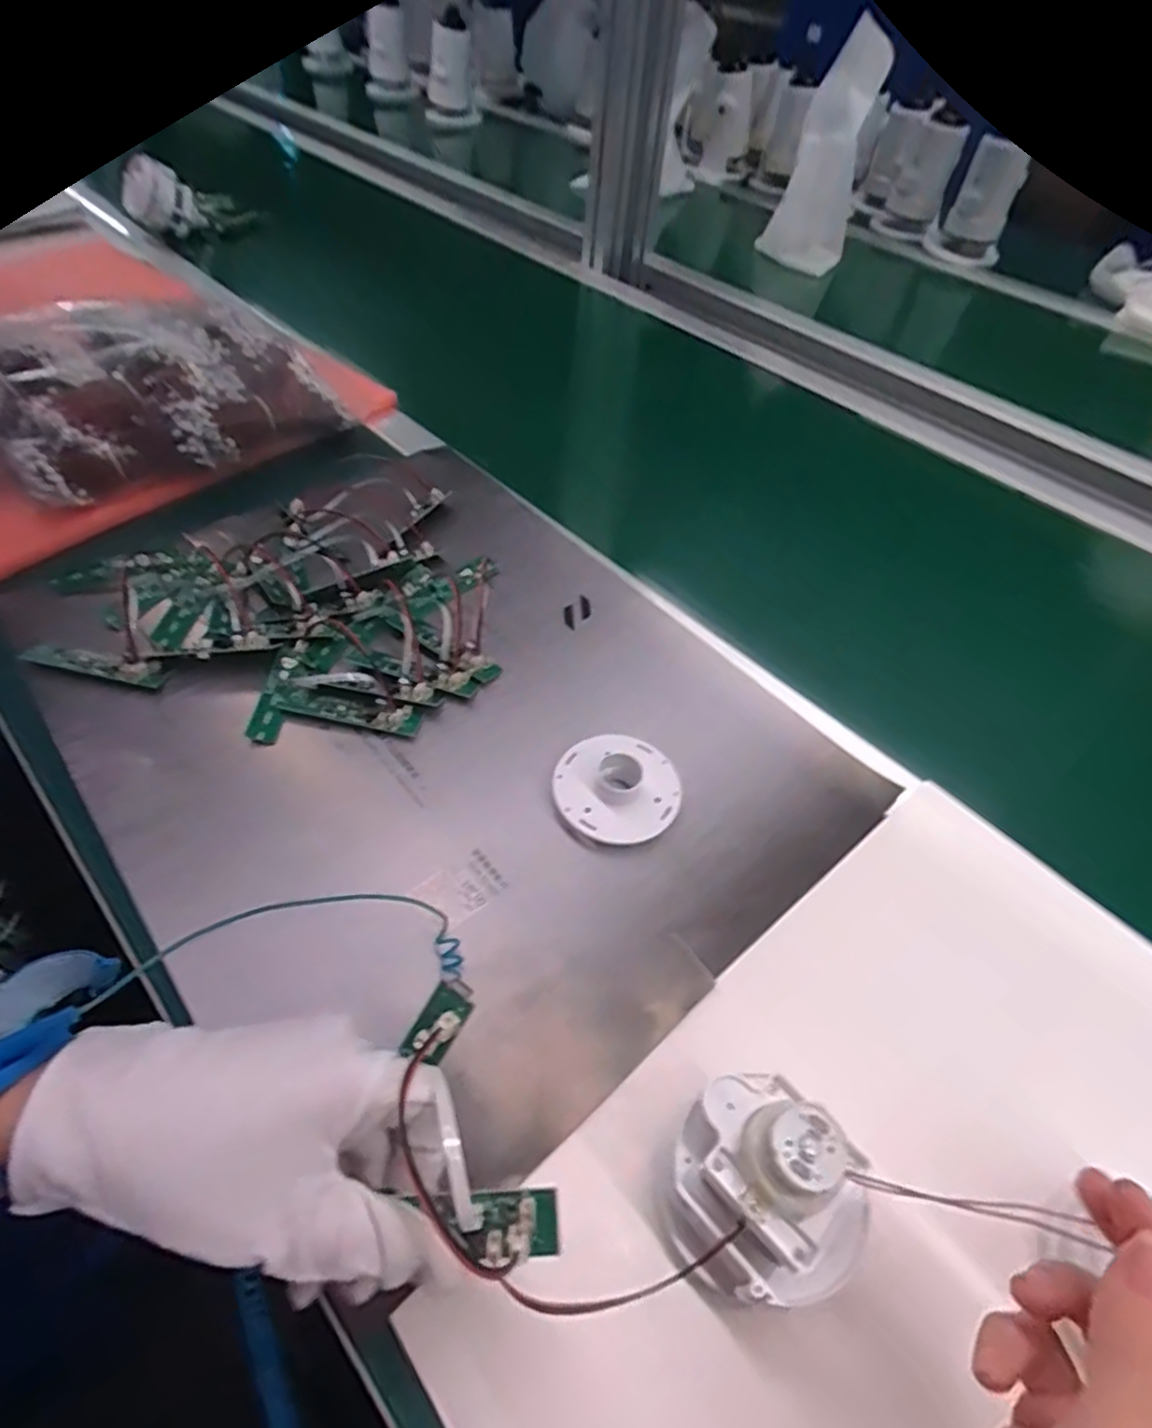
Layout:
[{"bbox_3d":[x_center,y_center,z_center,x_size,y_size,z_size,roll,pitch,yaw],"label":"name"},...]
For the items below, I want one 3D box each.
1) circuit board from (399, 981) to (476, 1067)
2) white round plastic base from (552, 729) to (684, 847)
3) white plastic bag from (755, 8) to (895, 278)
[{"bbox_3d":[-0.052,0.116,0.262,0.018,0.011,0.026,28,82,25],"label":"circuit board"},{"bbox_3d":[0.025,0.038,0.388,0.067,0.023,0.070,3,49,-4],"label":"white round plastic base"},{"bbox_3d":[0.381,-0.848,1.050,0.131,0.287,0.126,23,51,14],"label":"white plastic bag"}]

